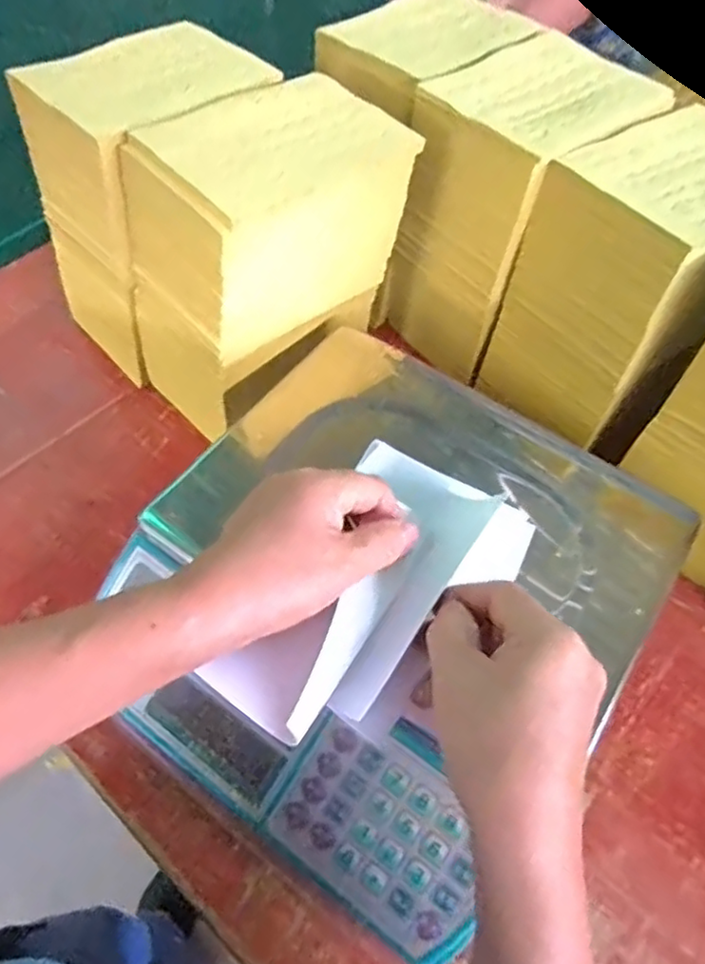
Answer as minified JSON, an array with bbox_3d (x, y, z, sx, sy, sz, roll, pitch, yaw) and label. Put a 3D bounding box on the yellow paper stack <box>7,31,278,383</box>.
[{"bbox_3d":[-0.160,-0.225,0.563,0.130,0.232,0.181,41,64,20],"label":"yellow paper stack"}]

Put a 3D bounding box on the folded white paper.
[{"bbox_3d":[0.015,0.054,0.369,0.108,0.036,0.205,34,53,19],"label":"folded white paper"}]

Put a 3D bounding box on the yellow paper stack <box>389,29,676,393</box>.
[{"bbox_3d":[0.138,-0.228,0.569,0.164,0.215,0.120,-35,66,-22],"label":"yellow paper stack"}]

